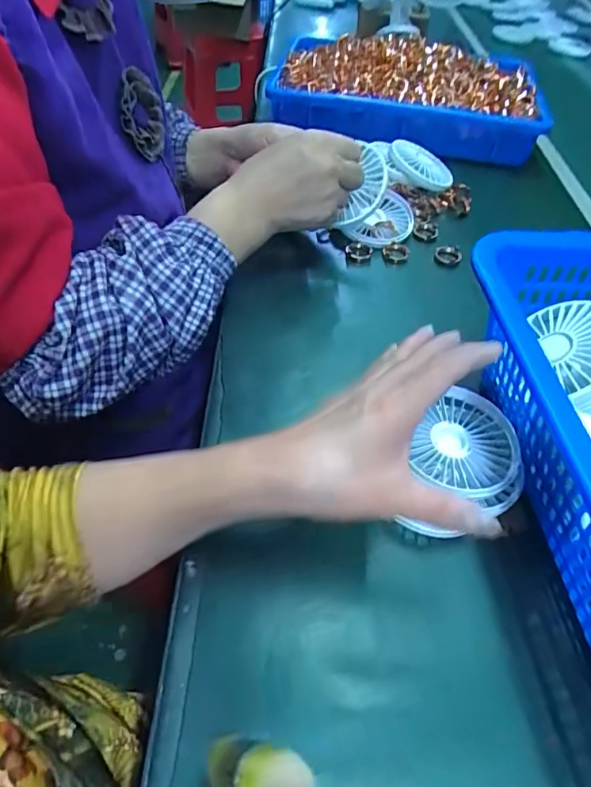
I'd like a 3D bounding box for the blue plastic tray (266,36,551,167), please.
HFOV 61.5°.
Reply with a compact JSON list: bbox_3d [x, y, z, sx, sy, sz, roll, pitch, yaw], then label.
[{"bbox_3d":[0.166,-0.453,0.738,0.379,0.079,0.254,13,50,8],"label":"blue plastic tray"}]

